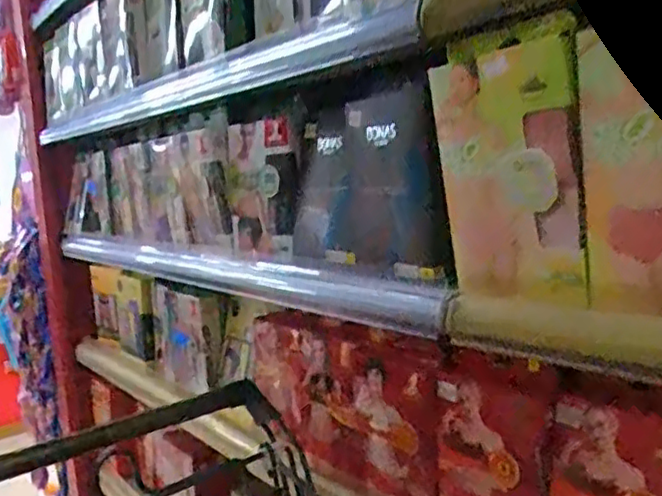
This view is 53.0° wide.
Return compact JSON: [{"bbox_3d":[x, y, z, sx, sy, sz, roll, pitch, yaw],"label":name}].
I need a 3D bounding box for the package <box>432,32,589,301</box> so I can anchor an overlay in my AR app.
[{"bbox_3d":[0.133,-0.051,0.508,0.010,0.190,0.126,-17,13,-35],"label":"package"}]

